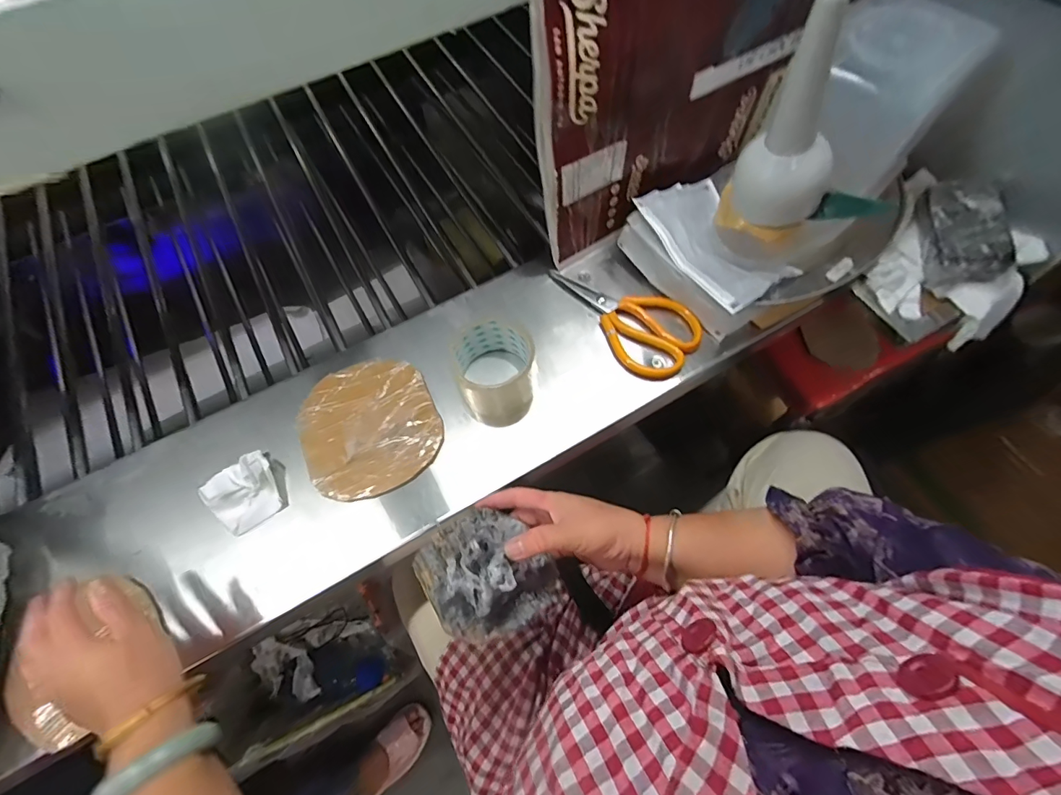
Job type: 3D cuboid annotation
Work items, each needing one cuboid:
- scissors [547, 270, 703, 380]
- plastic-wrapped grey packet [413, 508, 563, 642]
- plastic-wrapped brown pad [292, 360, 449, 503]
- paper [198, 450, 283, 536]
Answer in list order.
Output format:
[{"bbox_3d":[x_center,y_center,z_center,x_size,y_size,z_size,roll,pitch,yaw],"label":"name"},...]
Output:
[{"bbox_3d":[0.116,-0.106,0.539,0.096,0.021,0.188,-32,70,-12],"label":"scissors"},{"bbox_3d":[-0.037,0.144,0.377,0.097,0.061,0.101,-32,69,-12],"label":"plastic-wrapped grey packet"},{"bbox_3d":[-0.173,0.028,0.484,0.139,0.013,0.149,-23,68,-9],"label":"plastic-wrapped brown pad"},{"bbox_3d":[-0.290,0.095,0.455,0.062,0.031,0.065,-36,70,-14],"label":"paper"}]

